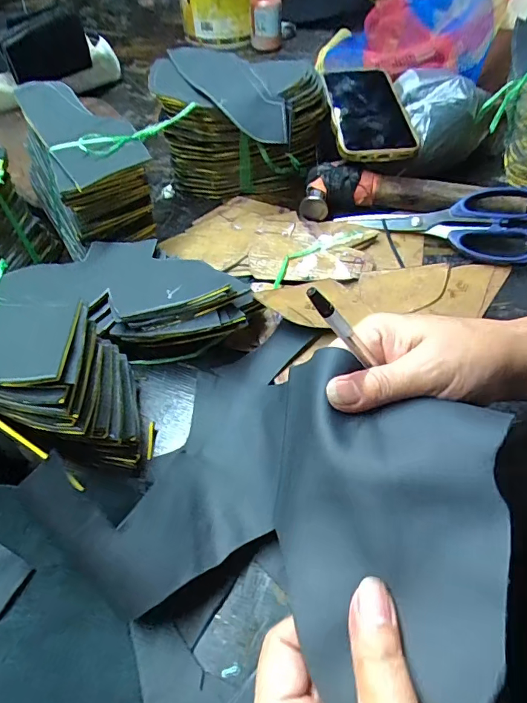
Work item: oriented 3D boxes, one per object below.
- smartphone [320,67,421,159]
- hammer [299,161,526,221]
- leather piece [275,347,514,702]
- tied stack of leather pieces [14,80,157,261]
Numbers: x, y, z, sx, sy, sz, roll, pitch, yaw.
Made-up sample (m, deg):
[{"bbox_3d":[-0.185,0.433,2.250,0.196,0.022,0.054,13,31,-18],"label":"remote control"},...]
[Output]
[{"bbox_3d":[0.115,-0.276,0.506,0.084,0.018,0.182,-3,55,-1],"label":"smartphone"},{"bbox_3d":[0.153,-0.166,0.469,0.218,0.036,0.060,5,53,6],"label":"hammer"},{"bbox_3d":[0.055,0.076,0.220,0.107,0.043,0.159,11,54,11],"label":"leather piece"},{"bbox_3d":[-0.168,-0.177,0.429,0.098,0.102,0.134,-30,57,-19],"label":"tied stack of leather pieces"}]

